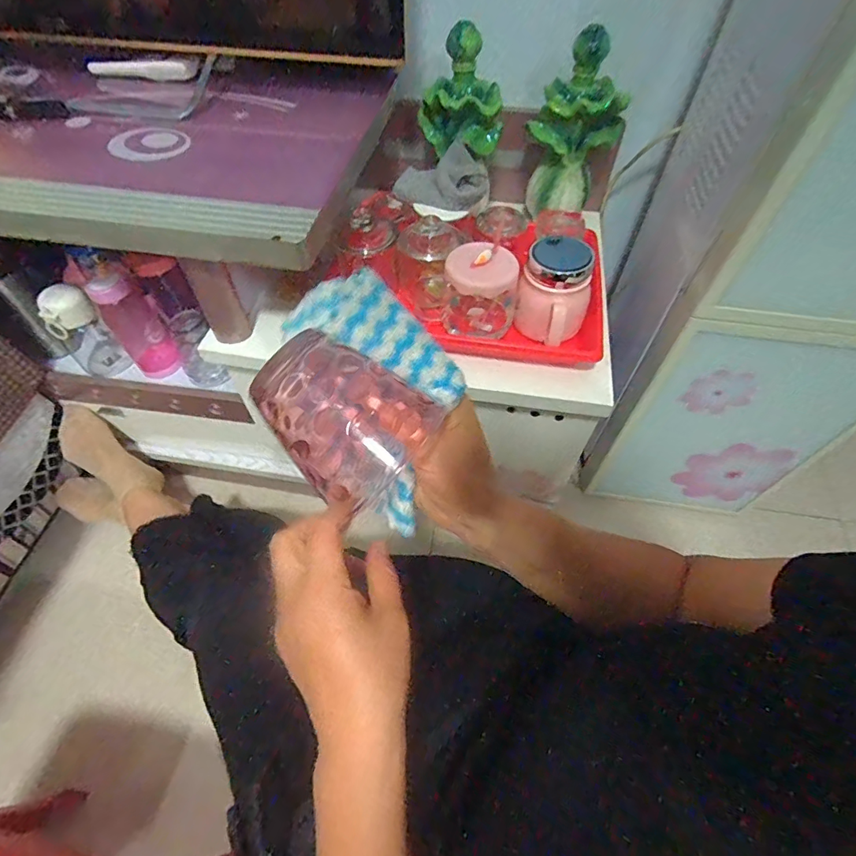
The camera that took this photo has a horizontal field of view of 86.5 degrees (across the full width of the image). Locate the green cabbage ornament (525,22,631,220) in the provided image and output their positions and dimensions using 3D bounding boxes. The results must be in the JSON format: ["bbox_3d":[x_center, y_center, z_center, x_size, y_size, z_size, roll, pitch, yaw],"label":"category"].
[{"bbox_3d":[0.213,-0.429,0.664,0.113,0.215,0.111,24,59,15],"label":"green cabbage ornament"}]

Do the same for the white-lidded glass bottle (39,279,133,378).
[{"bbox_3d":[-0.551,-0.151,0.729,0.060,0.169,0.068,34,62,21],"label":"white-lidded glass bottle"}]

